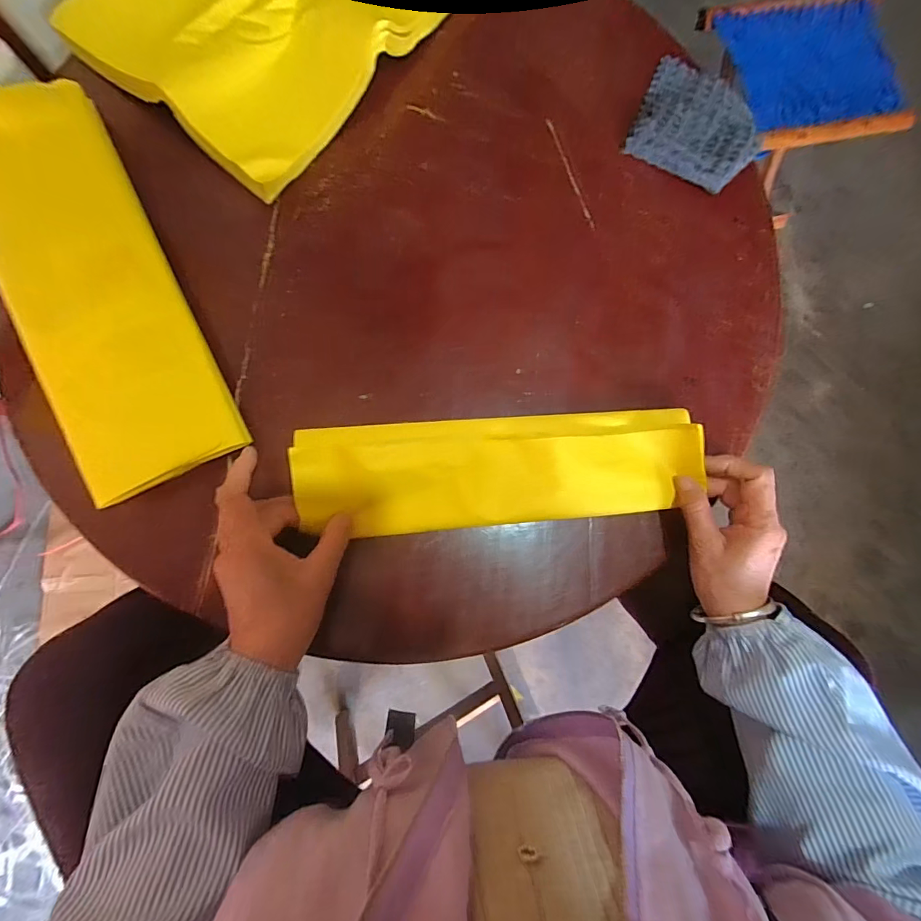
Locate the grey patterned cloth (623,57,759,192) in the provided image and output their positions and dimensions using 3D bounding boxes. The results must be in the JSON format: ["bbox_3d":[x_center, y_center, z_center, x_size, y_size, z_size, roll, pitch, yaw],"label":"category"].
[{"bbox_3d":[0.248,-0.349,0.445,0.121,0.021,0.125,25,81,-2],"label":"grey patterned cloth"}]

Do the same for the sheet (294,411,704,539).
[{"bbox_3d":[0.038,0.010,0.365,0.336,0.020,0.092,-4,90,-8],"label":"sheet"}]

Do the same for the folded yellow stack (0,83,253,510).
[{"bbox_3d":[-0.300,-0.141,0.346,0.120,0.025,0.335,-26,88,-15],"label":"folded yellow stack"}]

